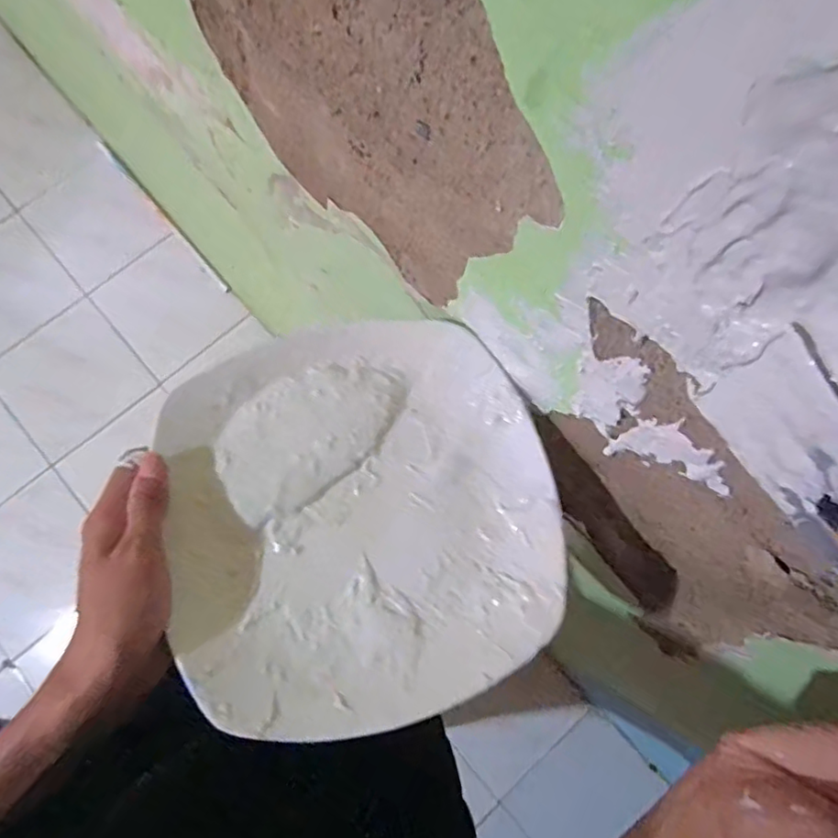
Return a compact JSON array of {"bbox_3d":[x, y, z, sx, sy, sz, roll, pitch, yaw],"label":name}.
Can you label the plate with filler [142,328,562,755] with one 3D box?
[{"bbox_3d":[-0.034,0.052,0.362,0.219,0.030,0.236,0,76,-2],"label":"plate with filler"}]

